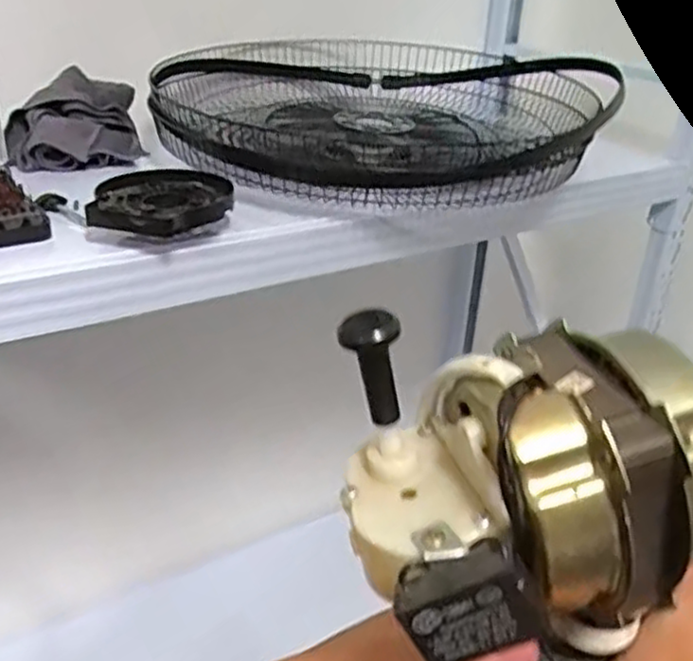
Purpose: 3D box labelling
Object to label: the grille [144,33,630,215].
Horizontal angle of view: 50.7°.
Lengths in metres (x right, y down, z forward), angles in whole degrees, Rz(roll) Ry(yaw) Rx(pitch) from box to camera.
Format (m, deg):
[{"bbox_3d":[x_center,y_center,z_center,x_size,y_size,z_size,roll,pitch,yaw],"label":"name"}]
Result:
[{"bbox_3d":[0.027,-0.269,0.892,0.491,0.095,0.530,3,28,1],"label":"grille"}]

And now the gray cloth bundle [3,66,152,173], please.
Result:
[{"bbox_3d":[-0.304,-0.231,0.814,0.147,0.074,0.120,-10,30,-22],"label":"gray cloth bundle"}]

